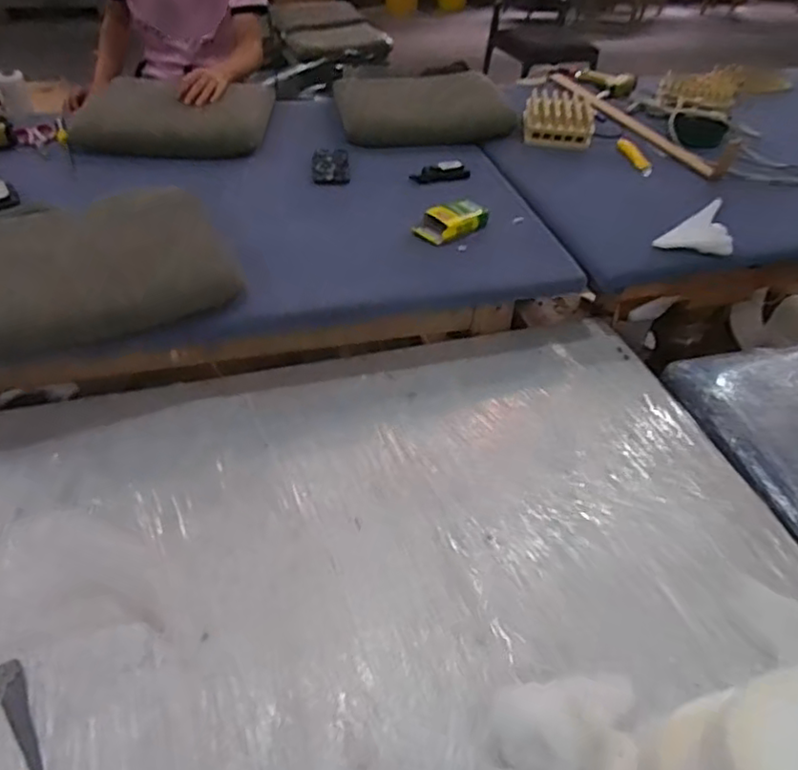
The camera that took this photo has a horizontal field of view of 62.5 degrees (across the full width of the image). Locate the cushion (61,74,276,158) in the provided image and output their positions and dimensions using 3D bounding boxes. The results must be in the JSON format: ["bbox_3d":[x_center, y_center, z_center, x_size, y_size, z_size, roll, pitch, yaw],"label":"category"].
[{"bbox_3d":[-0.553,-0.661,1.598,0.462,0.068,0.236,2,50,-2],"label":"cushion"}]

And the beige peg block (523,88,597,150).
[{"bbox_3d":[0.406,-0.679,1.679,0.179,0.085,0.163,10,45,8],"label":"beige peg block"}]

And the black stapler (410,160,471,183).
[{"bbox_3d":[0.096,-0.500,1.542,0.140,0.032,0.052,-15,46,-18],"label":"black stapler"}]

